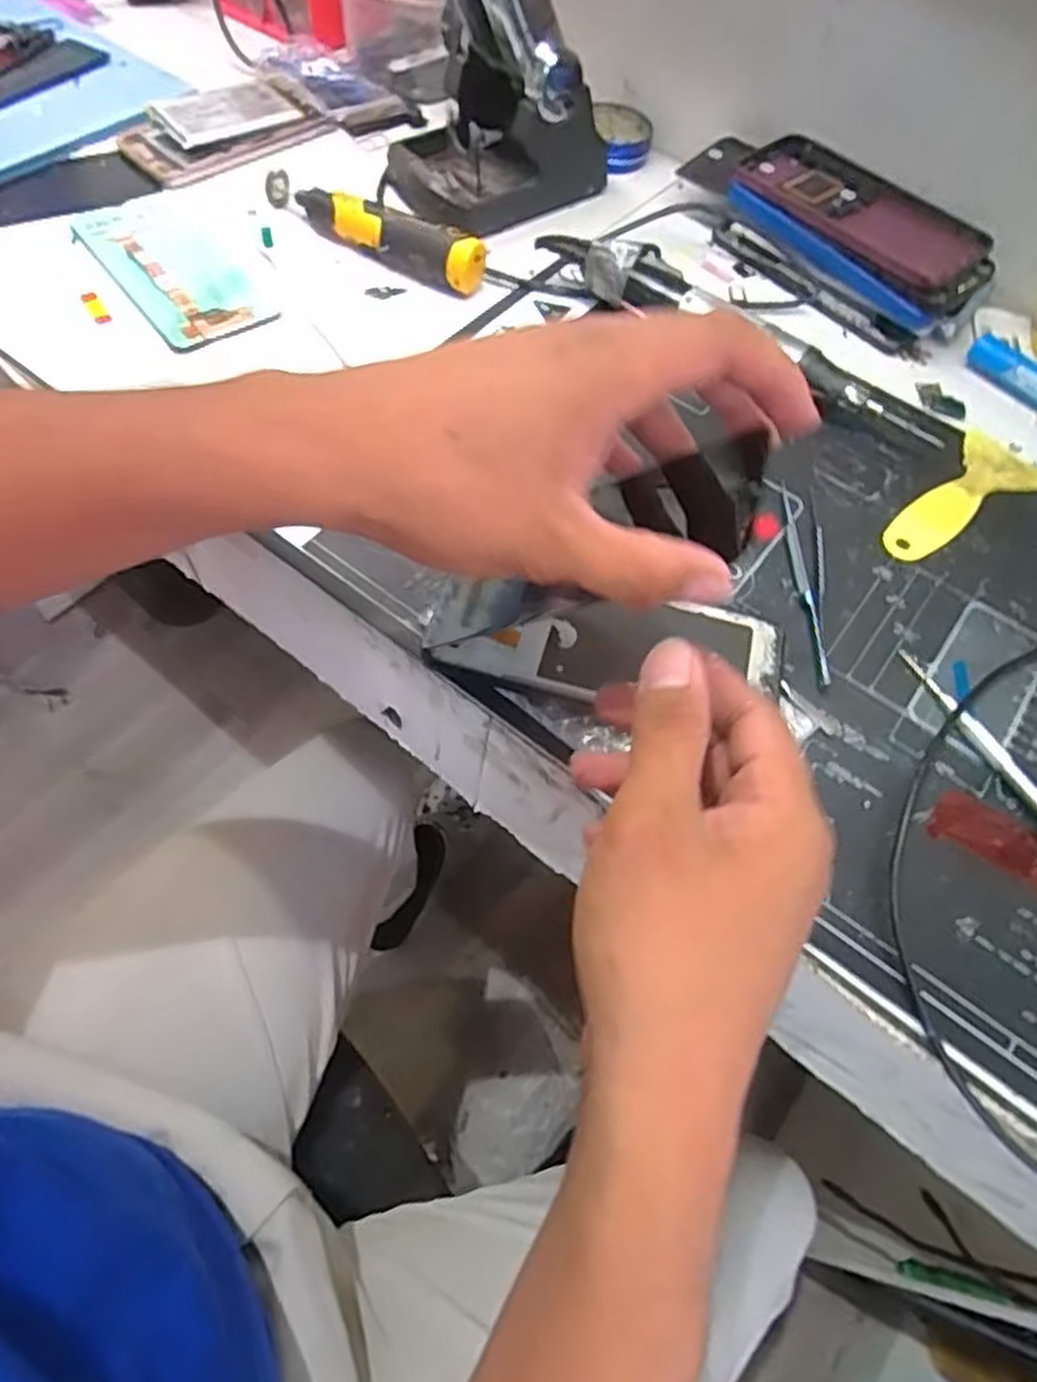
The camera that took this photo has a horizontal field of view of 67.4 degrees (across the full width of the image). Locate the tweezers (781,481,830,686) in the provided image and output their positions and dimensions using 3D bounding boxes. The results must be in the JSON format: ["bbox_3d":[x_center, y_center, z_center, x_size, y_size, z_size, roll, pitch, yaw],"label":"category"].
[{"bbox_3d":[0.153,-0.059,0.408,0.020,0.004,0.125,6,61,-1],"label":"tweezers"}]

